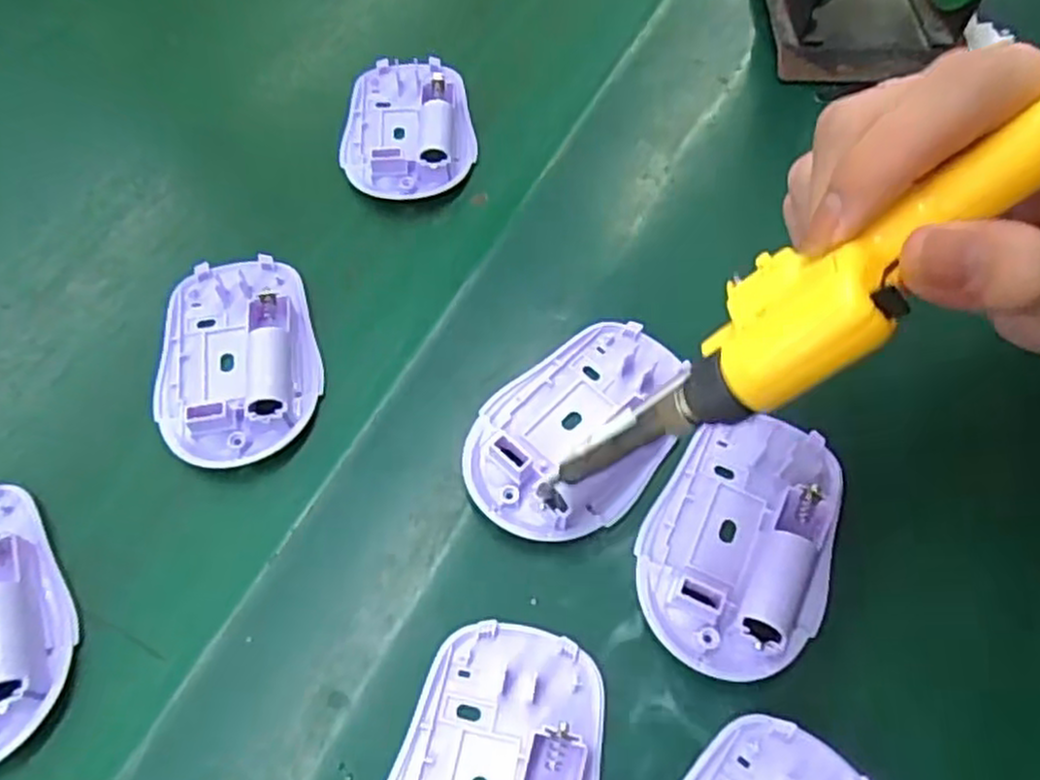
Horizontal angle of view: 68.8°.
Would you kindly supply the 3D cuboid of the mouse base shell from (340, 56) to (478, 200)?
[{"bbox_3d":[-0.054,-0.126,0.361,0.061,0.023,0.087,-10,59,-4],"label":"mouse base shell"}]

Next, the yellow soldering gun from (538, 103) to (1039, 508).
[{"bbox_3d":[0.092,-0.036,0.177,0.240,0.023,0.038,-38,57,27],"label":"yellow soldering gun"}]

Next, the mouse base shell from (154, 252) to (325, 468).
[{"bbox_3d":[-0.111,-0.015,0.297,0.060,0.015,0.092,-6,59,-2],"label":"mouse base shell"}]

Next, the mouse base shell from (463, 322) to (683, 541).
[{"bbox_3d":[0.022,0.013,0.280,0.062,0.011,0.095,29,64,18],"label":"mouse base shell"}]

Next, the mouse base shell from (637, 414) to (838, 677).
[{"bbox_3d":[0.075,0.049,0.258,0.060,0.014,0.090,16,61,11],"label":"mouse base shell"}]

